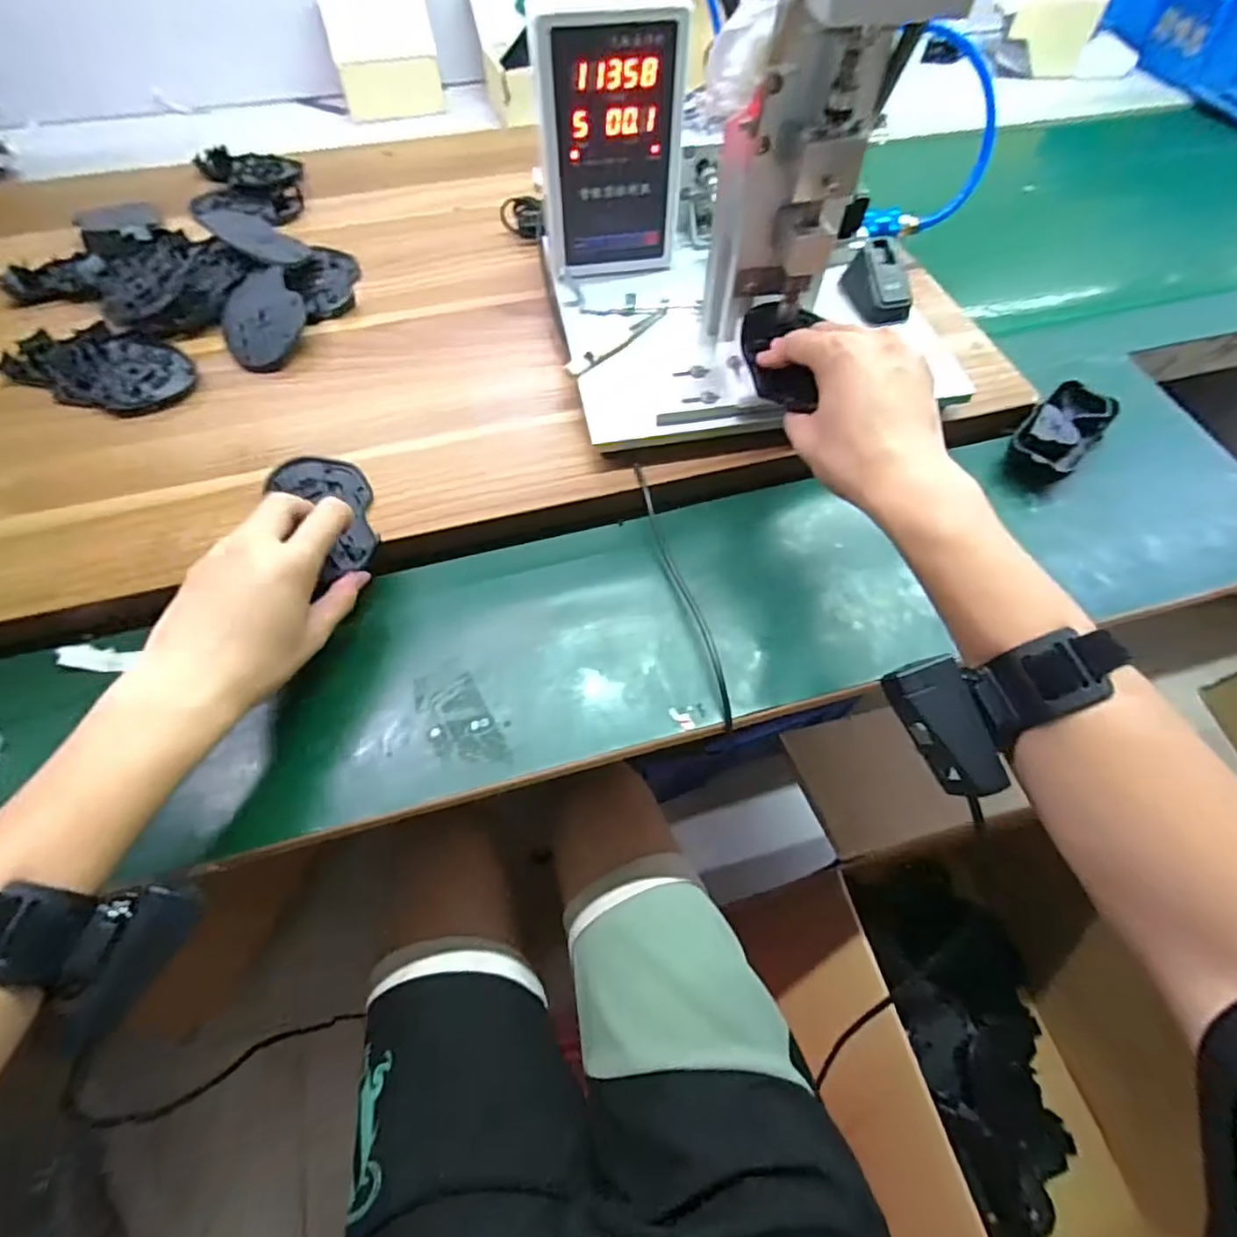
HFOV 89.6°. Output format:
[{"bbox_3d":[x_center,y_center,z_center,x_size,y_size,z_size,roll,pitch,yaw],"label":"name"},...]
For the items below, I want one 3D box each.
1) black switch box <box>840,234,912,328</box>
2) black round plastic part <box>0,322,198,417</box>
[{"bbox_3d":[0.220,-0.284,0.525,0.037,0.040,0.060,-10,61,-7],"label":"black switch box"},{"bbox_3d":[-0.428,-0.208,0.515,0.154,0.011,0.080,15,62,8],"label":"black round plastic part"}]

